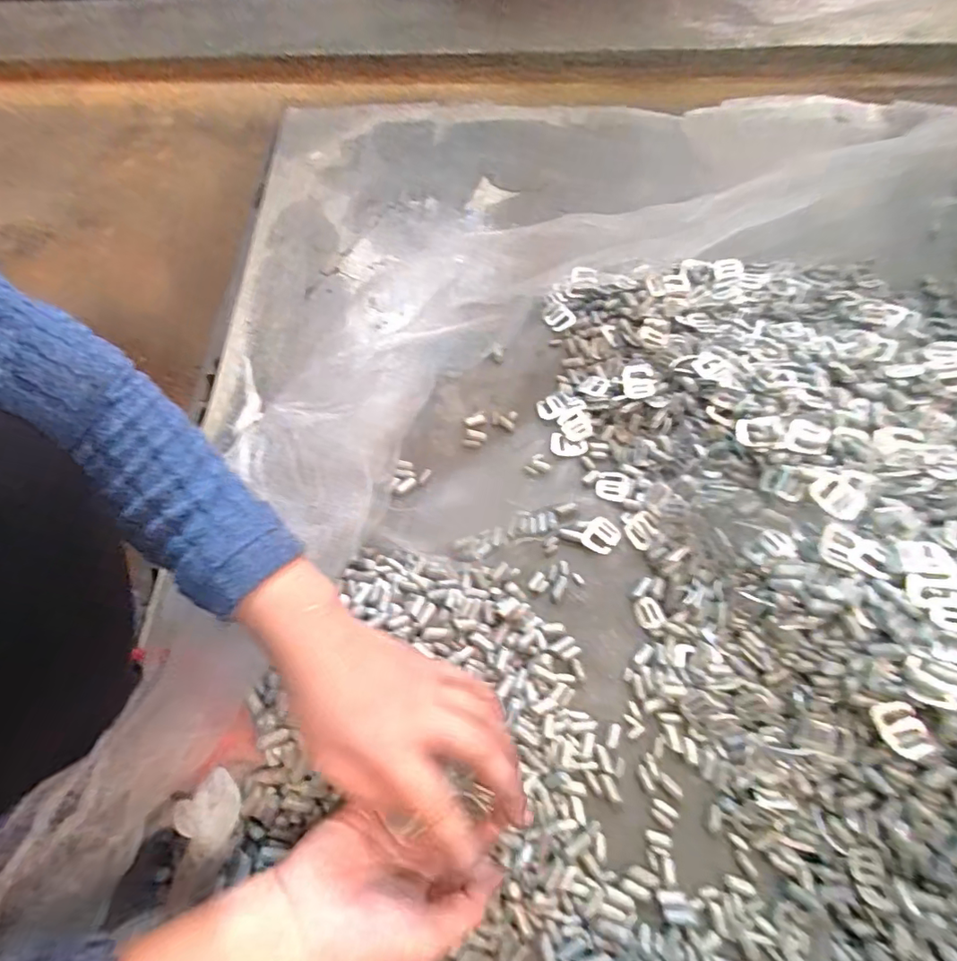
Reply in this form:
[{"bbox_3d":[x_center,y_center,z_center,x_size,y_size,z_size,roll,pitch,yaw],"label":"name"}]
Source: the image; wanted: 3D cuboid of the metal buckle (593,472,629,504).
[{"bbox_3d":[0.127,0.005,0.499,0.030,0.006,0.032,16,69,9],"label":"metal buckle"}]

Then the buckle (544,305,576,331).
[{"bbox_3d":[0.091,-0.177,0.577,0.027,0.008,0.026,-37,71,-12],"label":"buckle"}]

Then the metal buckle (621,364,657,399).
[{"bbox_3d":[0.156,-0.098,0.511,0.032,0.006,0.038,-5,71,1],"label":"metal buckle"}]

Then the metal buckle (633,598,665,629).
[{"bbox_3d":[0.146,0.114,0.447,0.020,0.007,0.026,-17,68,-5],"label":"metal buckle"}]

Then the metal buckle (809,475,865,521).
[{"bbox_3d":[0.266,0.013,0.389,0.026,0.008,0.037,-43,72,-14],"label":"metal buckle"}]

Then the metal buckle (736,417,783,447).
[{"bbox_3d":[0.229,-0.040,0.424,0.034,0.007,0.028,3,68,4],"label":"metal buckle"}]

